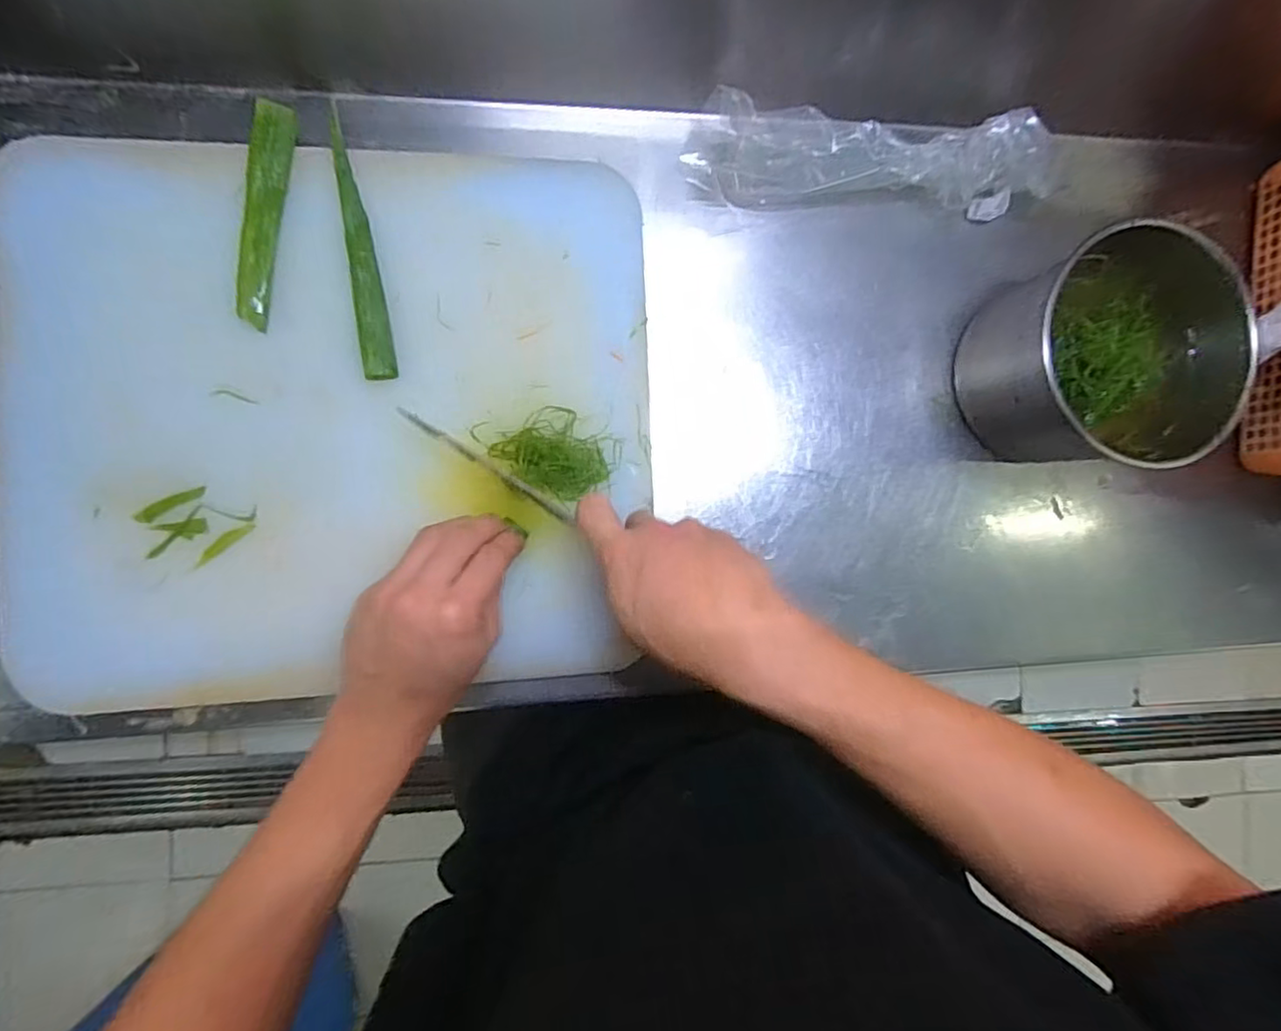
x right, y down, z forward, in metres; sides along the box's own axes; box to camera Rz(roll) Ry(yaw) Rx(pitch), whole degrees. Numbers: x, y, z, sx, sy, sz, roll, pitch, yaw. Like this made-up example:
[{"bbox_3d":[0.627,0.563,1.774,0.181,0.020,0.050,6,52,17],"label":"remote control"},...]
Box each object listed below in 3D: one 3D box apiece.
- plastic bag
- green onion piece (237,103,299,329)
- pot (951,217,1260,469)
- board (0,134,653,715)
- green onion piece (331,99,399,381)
[{"bbox_3d":[0.173,-0.259,0.456,0.275,0.051,0.061,1,92,-9],"label":"plastic bag"},{"bbox_3d":[-0.234,-0.187,0.385,0.023,0.011,0.136,9,91,-9],"label":"green onion piece"},{"bbox_3d":[0.323,-0.113,0.452,0.154,0.111,0.150,0,92,-8],"label":"pot"},{"bbox_3d":[-0.185,-0.059,0.395,0.383,0.016,0.341,-2,92,-10],"label":"board"},{"bbox_3d":[-0.176,-0.170,0.392,0.019,0.009,0.168,-9,93,-8],"label":"green onion piece"}]

